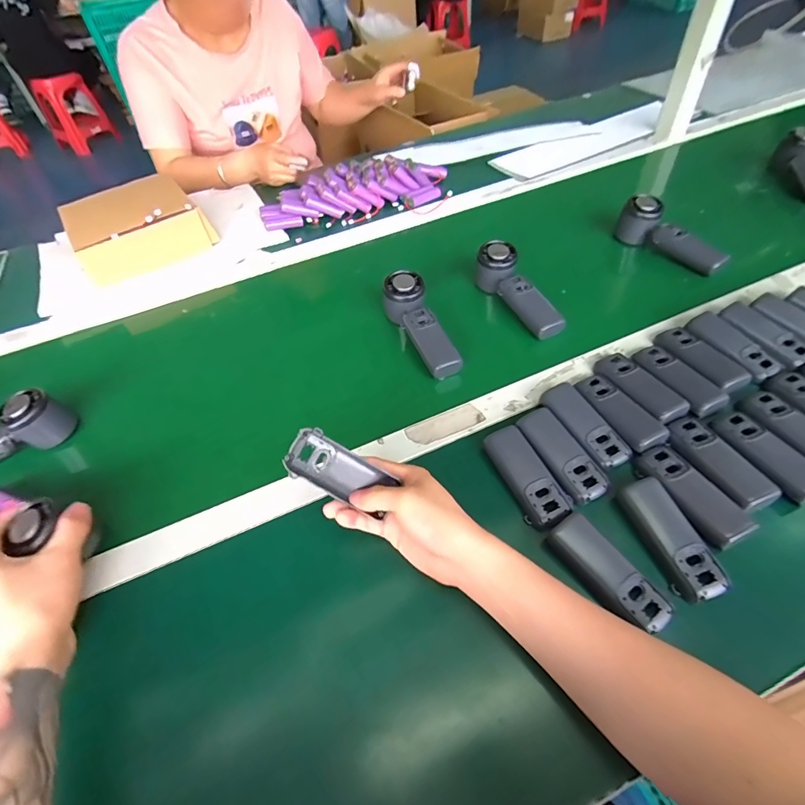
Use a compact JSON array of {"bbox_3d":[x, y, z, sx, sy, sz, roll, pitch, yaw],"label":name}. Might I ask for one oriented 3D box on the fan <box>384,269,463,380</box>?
[{"bbox_3d":[0.025,-0.100,0.575,0.053,0.038,0.163,-22,66,-13],"label":"fan"}]

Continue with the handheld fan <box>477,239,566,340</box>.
[{"bbox_3d":[0.161,-0.155,0.595,0.051,0.056,0.162,-26,54,-16],"label":"handheld fan"}]

